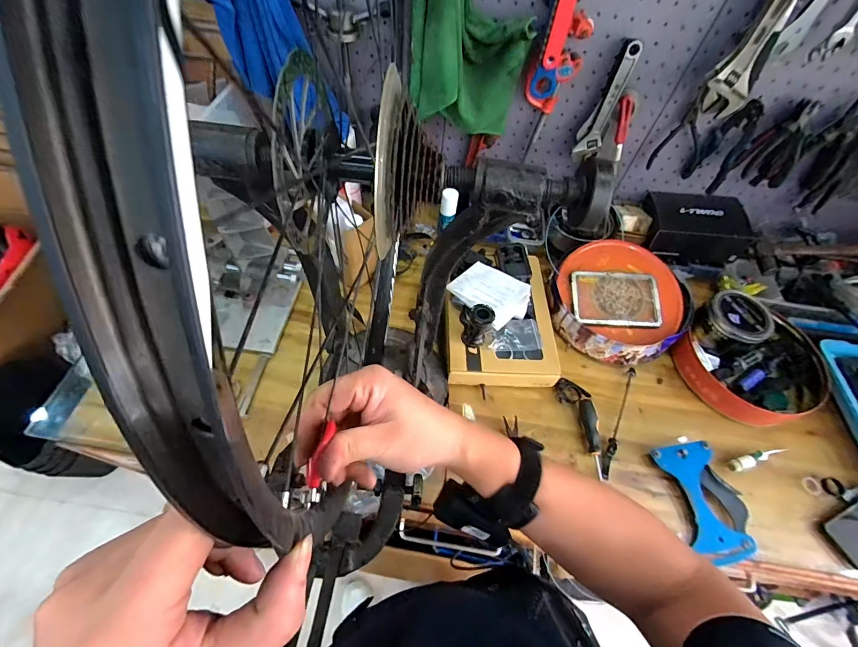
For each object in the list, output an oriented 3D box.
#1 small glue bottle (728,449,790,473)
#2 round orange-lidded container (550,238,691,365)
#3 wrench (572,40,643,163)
[{"bbox_3d":[0.641,0.260,0.733,0.152,0.022,0.023,-12,59,-11],"label":"small glue bottle"},{"bbox_3d":[0.417,-0.046,0.829,0.291,0.105,0.242,28,60,13],"label":"round orange-lidded container"},{"bbox_3d":[0.350,-0.426,0.752,0.020,0.227,0.045,-28,64,-20],"label":"wrench"}]

